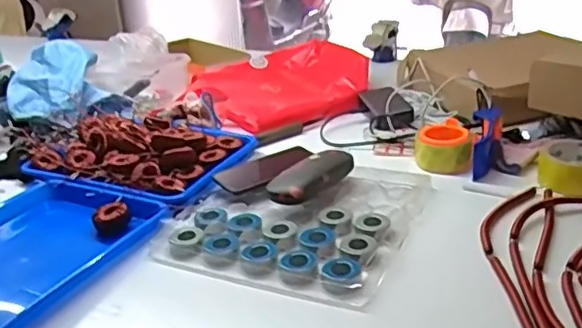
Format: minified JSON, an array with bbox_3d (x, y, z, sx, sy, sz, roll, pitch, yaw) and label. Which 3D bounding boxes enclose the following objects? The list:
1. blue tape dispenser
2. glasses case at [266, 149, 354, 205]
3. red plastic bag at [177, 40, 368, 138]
[{"bbox_3d":[0.318,-0.034,0.952,0.073,0.058,0.147,4,48,18],"label":"blue tape dispenser"},{"bbox_3d":[0.028,0.016,0.884,0.067,0.029,0.141,14,30,34],"label":"glasses case"},{"bbox_3d":[-0.014,-0.161,1.264,0.331,0.082,0.302,-18,28,-27],"label":"red plastic bag"}]

